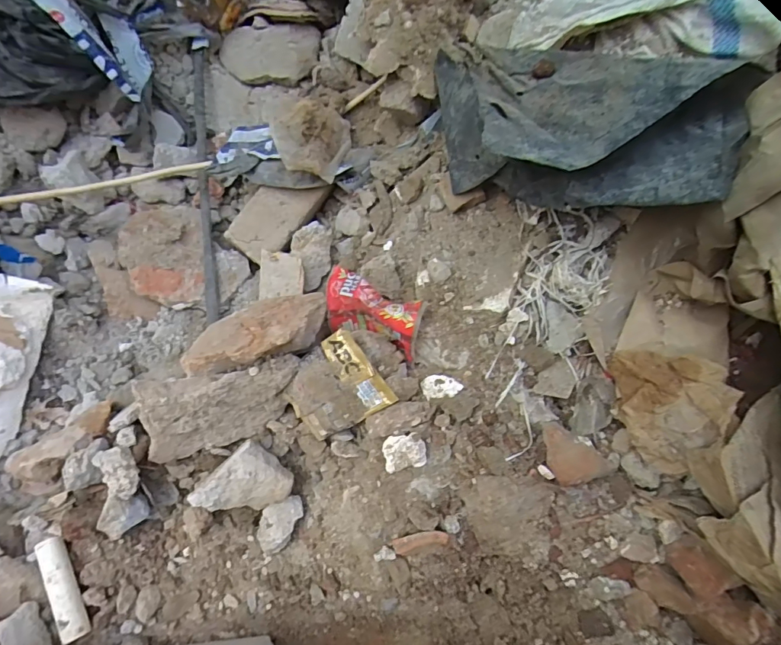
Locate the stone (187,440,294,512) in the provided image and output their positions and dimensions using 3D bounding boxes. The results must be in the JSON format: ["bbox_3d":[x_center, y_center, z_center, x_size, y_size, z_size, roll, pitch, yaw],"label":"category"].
[{"bbox_3d":[-0.147,0.170,0.464,0.067,0.050,0.086,41,73,15],"label":"stone"}]

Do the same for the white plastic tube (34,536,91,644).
[{"bbox_3d":[-0.302,0.246,0.424,0.021,0.025,0.090,-26,70,-11],"label":"white plastic tube"}]

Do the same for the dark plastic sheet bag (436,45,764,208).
[{"bbox_3d":[0.138,-0.160,0.400,0.282,0.109,0.141,30,68,35],"label":"dark plastic sheet bag"}]

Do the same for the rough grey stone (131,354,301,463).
[{"bbox_3d":[-0.172,0.088,0.470,0.158,0.101,0.027,-13,43,-12],"label":"rough grey stone"}]

